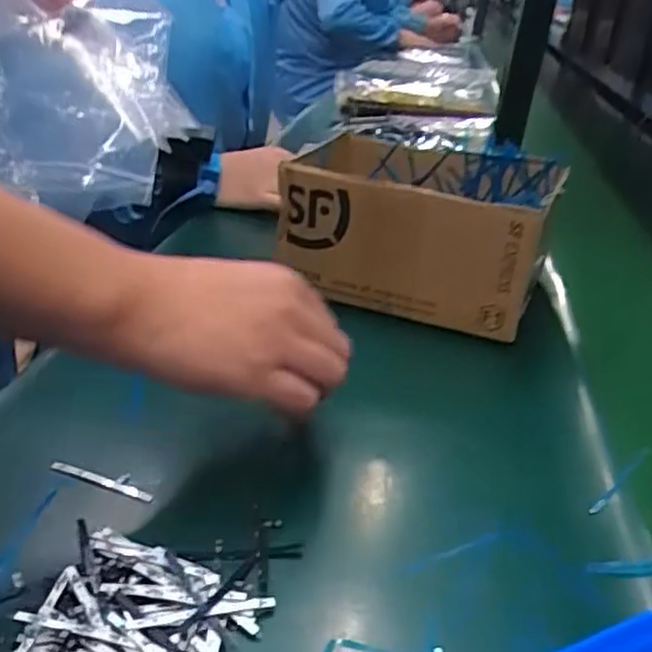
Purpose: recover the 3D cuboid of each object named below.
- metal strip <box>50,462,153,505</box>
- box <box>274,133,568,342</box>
[{"bbox_3d":[-0.115,0.080,0.352,0.060,0.005,0.006,11,28,17],"label":"metal strip"},{"bbox_3d":[0.078,-0.082,0.577,0.195,0.106,0.165,12,28,18],"label":"box"}]

